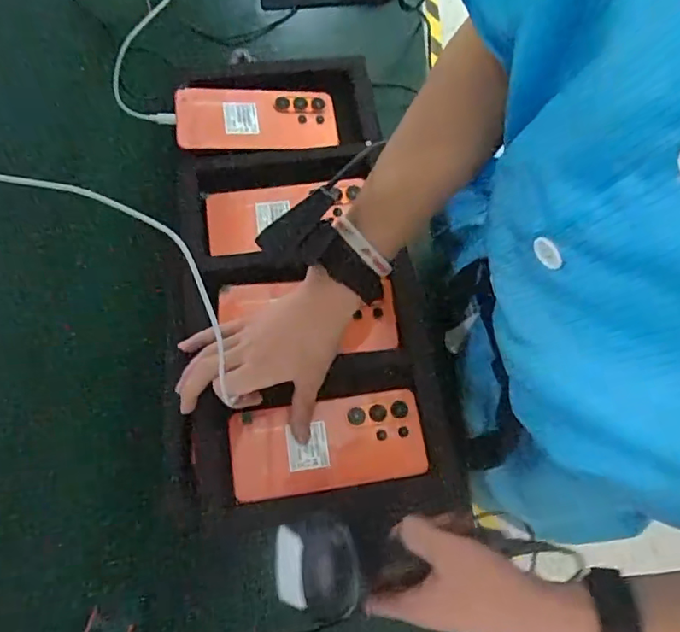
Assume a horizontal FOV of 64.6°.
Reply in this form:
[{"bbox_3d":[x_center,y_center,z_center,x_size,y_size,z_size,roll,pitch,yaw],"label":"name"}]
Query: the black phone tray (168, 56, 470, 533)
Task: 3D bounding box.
[{"bbox_3d":[-0.048,-0.060,0.537,0.239,0.042,0.492,-9,70,-5],"label":"black phone tray"}]

